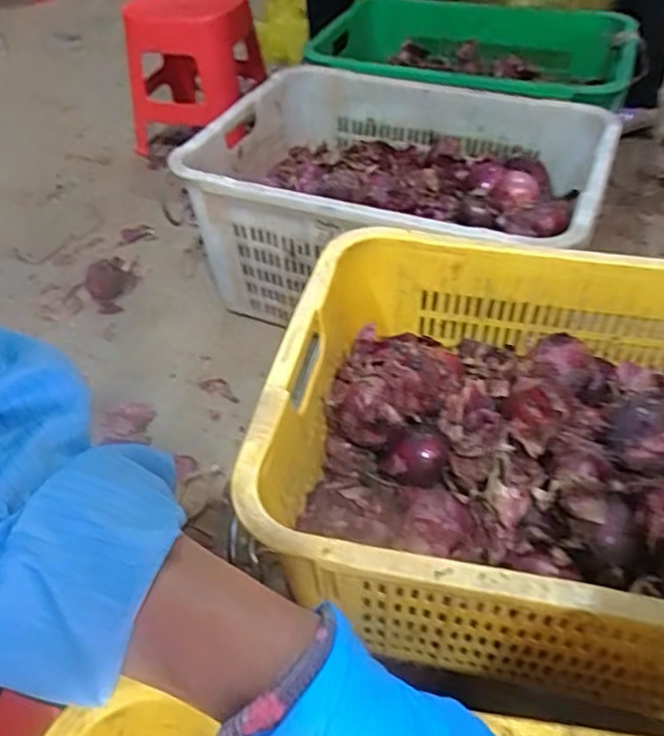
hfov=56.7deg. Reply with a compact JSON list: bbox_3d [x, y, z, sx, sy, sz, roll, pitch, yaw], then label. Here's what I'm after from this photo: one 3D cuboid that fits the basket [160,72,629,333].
[{"bbox_3d":[0.094,-0.260,0.985,0.586,0.246,0.417,18,50,19],"label":"basket"}]

